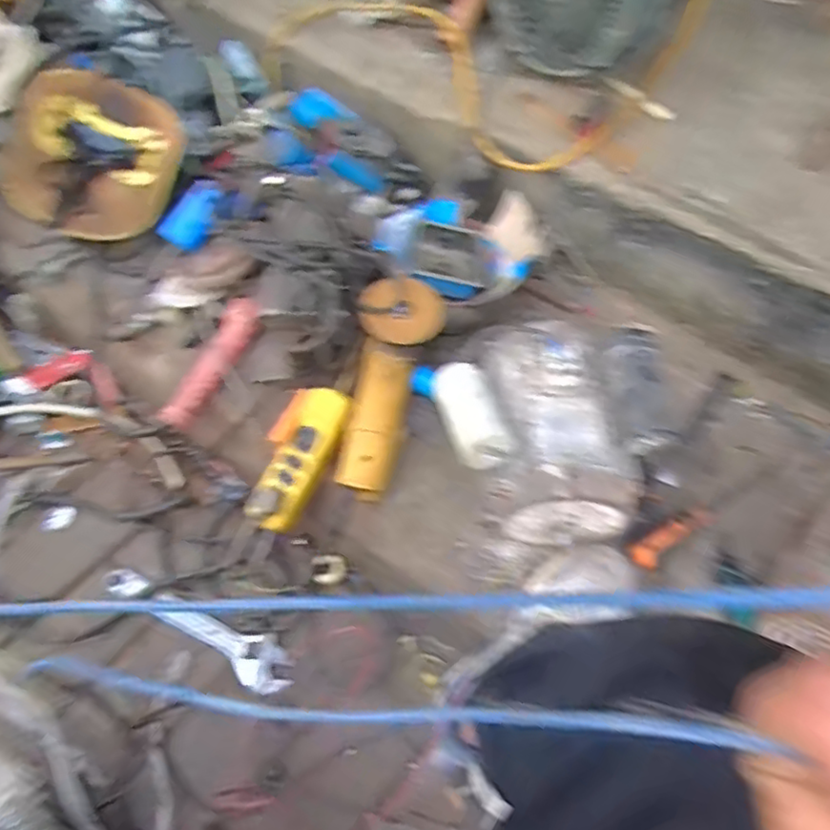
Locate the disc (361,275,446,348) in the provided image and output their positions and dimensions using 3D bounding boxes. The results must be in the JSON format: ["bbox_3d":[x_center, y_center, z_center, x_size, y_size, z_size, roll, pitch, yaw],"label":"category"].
[{"bbox_3d":[-0.016,-0.134,0.838,0.110,0.011,0.084,12,97,16],"label":"disc"}]

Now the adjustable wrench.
[{"bbox_3d":[-0.291,0.277,0.870,0.293,0.020,0.059,28,61,14],"label":"adjustable wrench"}]

